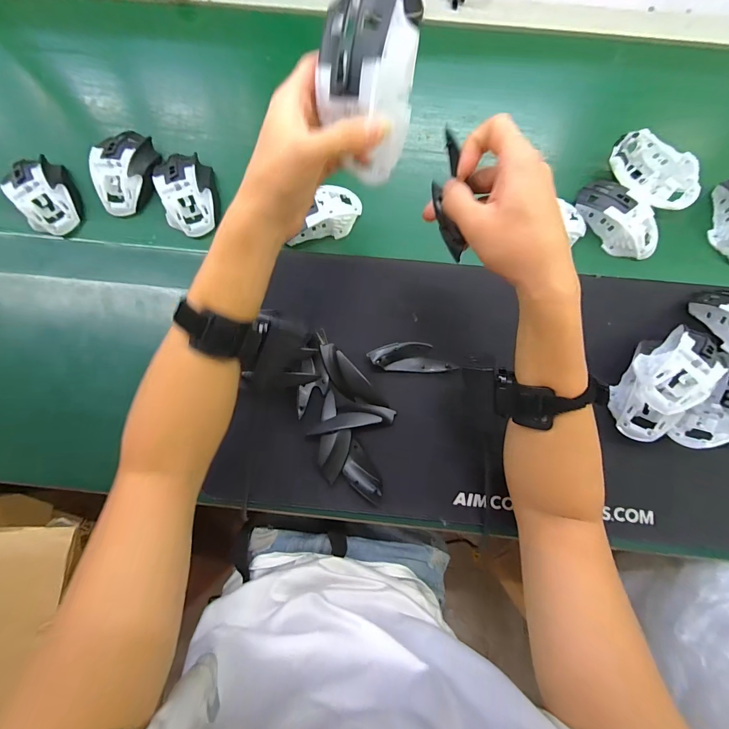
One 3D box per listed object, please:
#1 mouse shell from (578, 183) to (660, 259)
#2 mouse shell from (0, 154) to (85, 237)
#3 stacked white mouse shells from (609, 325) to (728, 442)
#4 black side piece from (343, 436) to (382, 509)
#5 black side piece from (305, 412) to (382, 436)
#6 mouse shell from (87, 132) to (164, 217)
[{"bbox_3d":[0.315,-0.182,0.431,0.056,0.033,0.111,-32,81,-6],"label":"mouse shell"},{"bbox_3d":[-0.402,-0.216,0.440,0.068,0.037,0.096,-25,80,-5],"label":"mouse shell"},{"bbox_3d":[0.319,0.018,0.373,0.070,0.065,0.128,32,81,5],"label":"stacked white mouse shells"},{"bbox_3d":[-0.003,0.121,0.384,0.031,0.016,0.068,-33,81,-6],"label":"black side piece"},{"bbox_3d":[-0.023,0.064,0.389,0.078,0.015,0.018,-13,80,-3],"label":"black side piece"},{"bbox_3d":[-0.304,-0.249,0.451,0.063,0.043,0.108,2,79,0],"label":"mouse shell"}]

